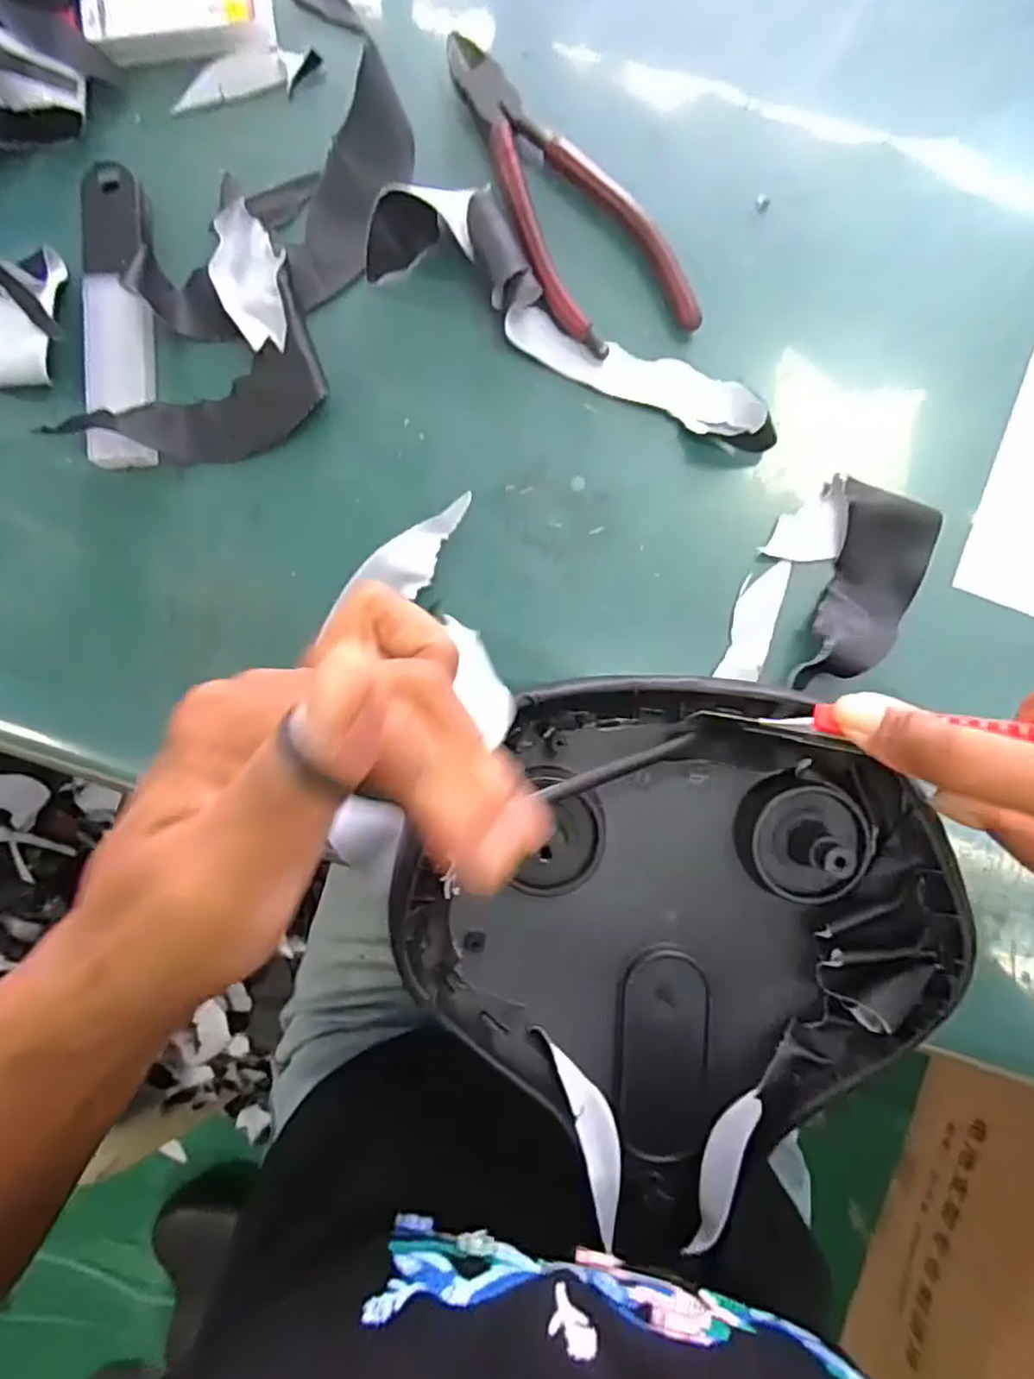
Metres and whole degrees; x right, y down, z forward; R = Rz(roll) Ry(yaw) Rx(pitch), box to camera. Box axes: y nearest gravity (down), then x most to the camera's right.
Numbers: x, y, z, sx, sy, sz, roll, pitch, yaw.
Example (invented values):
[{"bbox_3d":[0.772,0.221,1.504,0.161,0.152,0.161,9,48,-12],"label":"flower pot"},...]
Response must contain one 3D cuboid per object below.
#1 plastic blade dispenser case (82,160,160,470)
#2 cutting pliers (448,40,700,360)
[{"bbox_3d":[-0.170,-0.160,0.293,0.027,0.015,0.130,-3,86,0],"label":"plastic blade dispenser case"},{"bbox_3d":[0.019,-0.217,0.297,0.055,0.010,0.157,-25,86,-2],"label":"cutting pliers"}]

